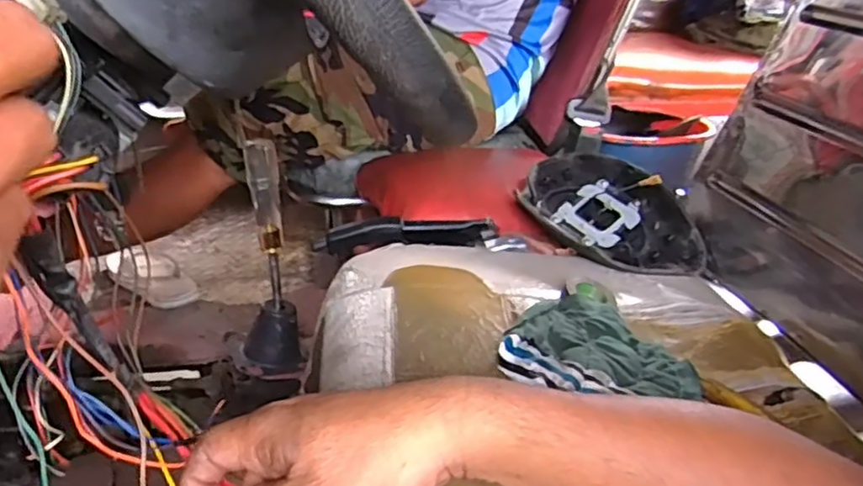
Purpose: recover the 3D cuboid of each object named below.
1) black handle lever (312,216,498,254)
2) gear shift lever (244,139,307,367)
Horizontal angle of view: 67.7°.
[{"bbox_3d":[-0.029,-0.010,0.781,0.216,0.039,0.023,0,28,-9],"label":"black handle lever"},{"bbox_3d":[-0.219,0.028,0.867,0.075,0.303,0.090,-2,29,-13],"label":"gear shift lever"}]

